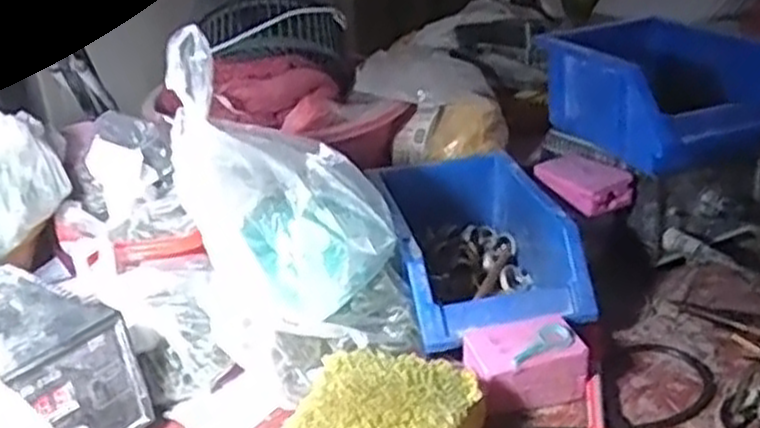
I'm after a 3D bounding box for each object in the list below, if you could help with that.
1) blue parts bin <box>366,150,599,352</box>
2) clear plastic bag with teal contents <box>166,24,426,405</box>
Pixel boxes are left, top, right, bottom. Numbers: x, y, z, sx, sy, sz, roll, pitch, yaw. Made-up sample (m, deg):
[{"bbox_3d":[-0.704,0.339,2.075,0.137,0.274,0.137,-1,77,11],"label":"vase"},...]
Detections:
[{"bbox_3d":[0.066,0.024,0.599,0.118,0.074,0.190,-7,29,-10],"label":"blue parts bin"},{"bbox_3d":[-0.053,0.003,0.506,0.139,0.191,0.092,-6,29,-7],"label":"clear plastic bag with teal contents"}]

